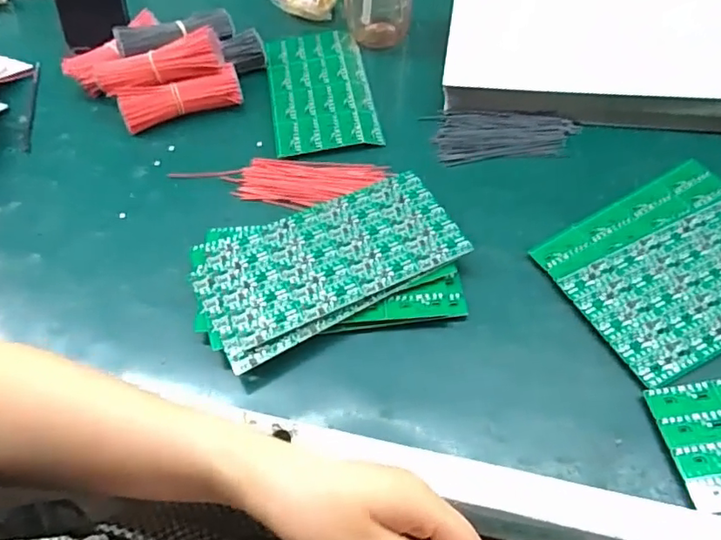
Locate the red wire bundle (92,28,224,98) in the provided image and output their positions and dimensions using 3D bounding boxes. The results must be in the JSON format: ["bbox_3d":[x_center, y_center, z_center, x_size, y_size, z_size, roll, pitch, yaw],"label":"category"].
[{"bbox_3d":[-0.201,-0.205,0.562,0.124,0.024,0.032,-18,56,-9],"label":"red wire bundle"}]

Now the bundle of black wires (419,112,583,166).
[{"bbox_3d":[0.137,-0.133,0.541,0.135,0.009,0.066,-4,55,1],"label":"bundle of black wires"}]

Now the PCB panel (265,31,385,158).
[{"bbox_3d":[-0.043,-0.189,0.594,0.102,0.012,0.181,-9,55,-3],"label":"PCB panel"}]

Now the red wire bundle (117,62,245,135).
[{"bbox_3d":[-0.182,-0.173,0.574,0.119,0.035,0.026,-19,56,-10],"label":"red wire bundle"}]

